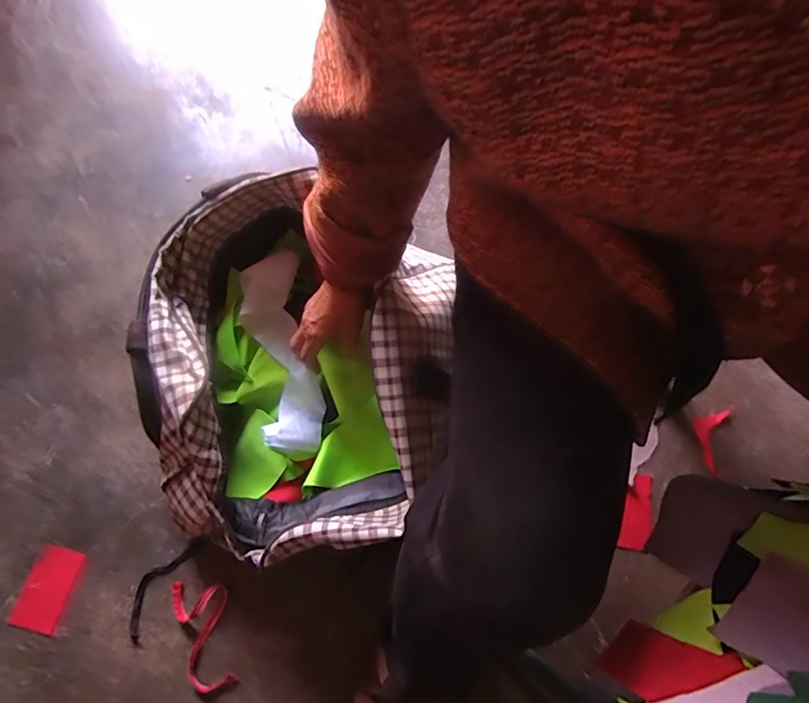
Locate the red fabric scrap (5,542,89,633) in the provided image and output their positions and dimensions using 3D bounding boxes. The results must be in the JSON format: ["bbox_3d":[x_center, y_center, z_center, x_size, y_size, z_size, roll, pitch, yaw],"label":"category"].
[{"bbox_3d":[-0.473,0.314,0.643,0.068,0.010,0.101,14,73,3],"label":"red fabric scrap"}]

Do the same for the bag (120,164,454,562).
[{"bbox_3d":[-0.125,0.014,0.586,0.340,0.208,0.408,3,73,0],"label":"bag"}]

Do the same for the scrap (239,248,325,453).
[{"bbox_3d":[-0.160,0.000,0.632,0.080,0.047,0.258,-14,81,-5],"label":"scrap"}]

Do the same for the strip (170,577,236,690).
[{"bbox_3d":[-0.254,0.359,0.618,0.067,0.016,0.131,-16,74,-6],"label":"strip"}]

